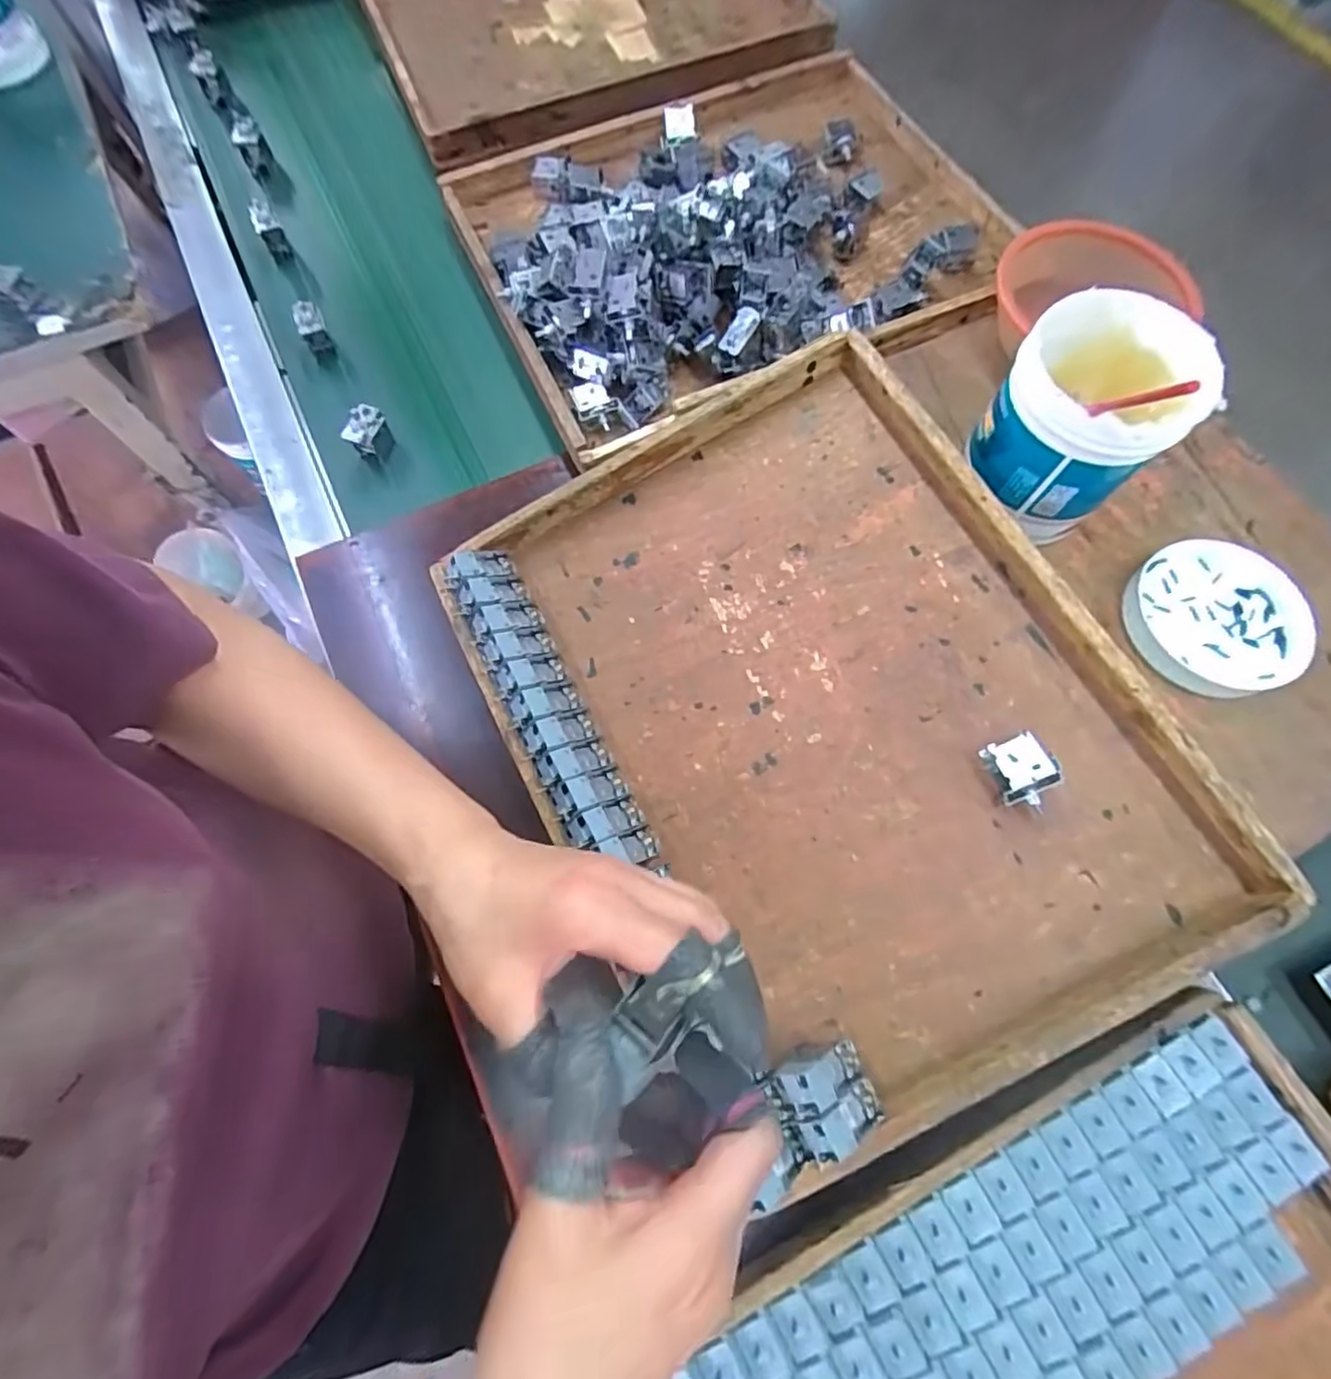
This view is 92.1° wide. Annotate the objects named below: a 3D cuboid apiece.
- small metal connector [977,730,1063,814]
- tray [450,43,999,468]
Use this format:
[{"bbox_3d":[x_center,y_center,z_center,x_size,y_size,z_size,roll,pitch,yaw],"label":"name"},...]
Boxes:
[{"bbox_3d":[0.242,0.055,0.435,0.038,0.025,0.047,-18,77,7],"label":"small metal connector"},{"bbox_3d":[0.067,-0.458,0.609,0.483,0.063,0.394,-18,71,-5],"label":"tray"}]

